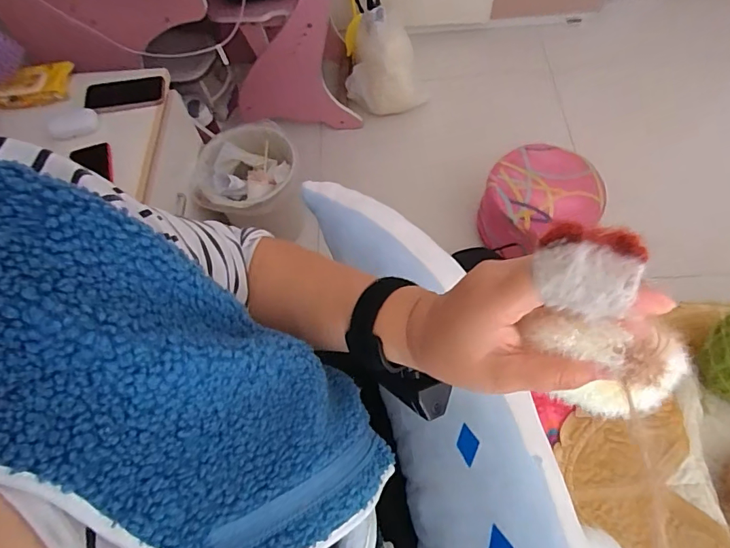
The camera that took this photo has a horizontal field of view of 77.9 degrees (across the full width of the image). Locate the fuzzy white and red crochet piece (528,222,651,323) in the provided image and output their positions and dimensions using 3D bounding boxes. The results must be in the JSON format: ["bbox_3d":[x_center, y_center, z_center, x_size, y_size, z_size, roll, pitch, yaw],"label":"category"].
[{"bbox_3d":[0.101,-0.003,0.206,0.041,0.018,0.037,21,68,13],"label":"fuzzy white and red crochet piece"}]

